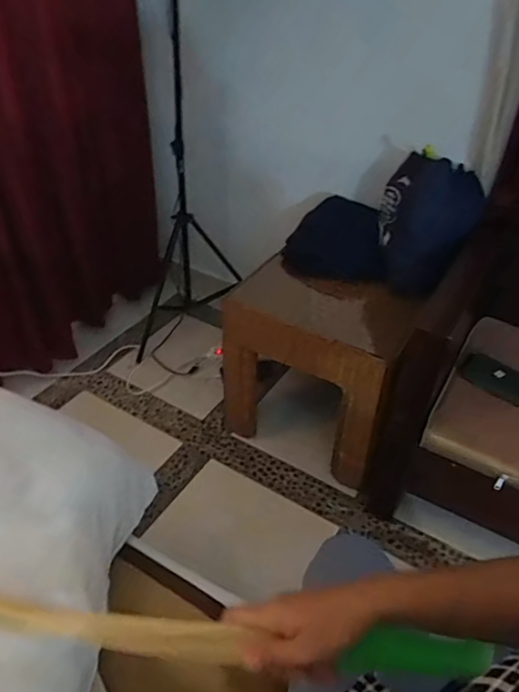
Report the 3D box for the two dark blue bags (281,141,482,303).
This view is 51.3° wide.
[{"bbox_3d":[0.314,-0.338,1.377,0.440,0.329,0.223,12,37,9],"label":"two dark blue bags"}]

